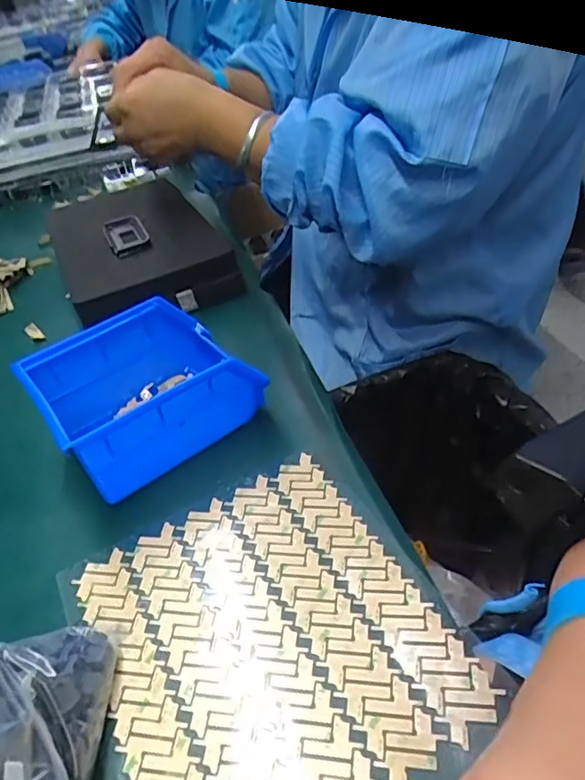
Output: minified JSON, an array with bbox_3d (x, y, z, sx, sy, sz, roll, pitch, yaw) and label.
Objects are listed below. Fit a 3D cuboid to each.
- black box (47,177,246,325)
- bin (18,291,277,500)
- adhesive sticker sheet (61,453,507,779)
[{"bbox_3d":[-0.161,-0.155,0.592,0.164,0.042,0.250,-24,44,-13],"label":"black box"},{"bbox_3d":[-0.103,0.002,0.398,0.134,0.071,0.106,-29,45,-20],"label":"bin"},{"bbox_3d":[-0.005,0.140,0.273,0.173,0.010,0.241,-27,45,-16],"label":"adhesive sticker sheet"}]

